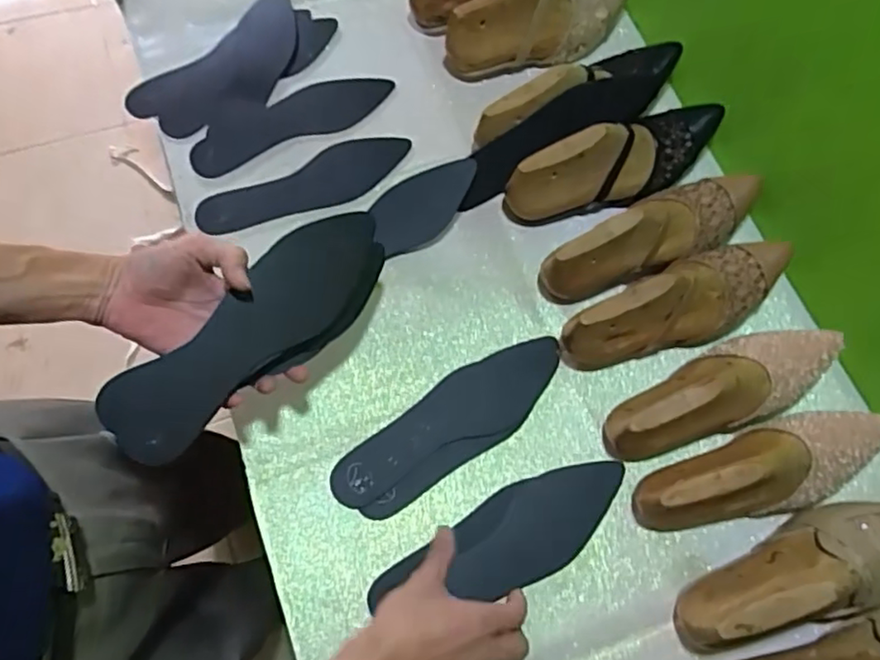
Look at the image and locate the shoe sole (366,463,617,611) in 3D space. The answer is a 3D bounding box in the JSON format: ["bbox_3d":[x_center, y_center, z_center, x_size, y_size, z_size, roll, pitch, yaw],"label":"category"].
[{"bbox_3d":[0.063,0.202,0.601,0.262,0.009,0.083,-24,71,-12],"label":"shoe sole"}]

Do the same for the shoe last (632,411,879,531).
[{"bbox_3d":[0.292,0.132,0.573,0.231,0.089,0.083,-18,71,-9],"label":"shoe last"}]

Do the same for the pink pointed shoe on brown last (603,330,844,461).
[{"bbox_3d":[0.270,0.060,0.598,0.234,0.091,0.083,-28,72,-12],"label":"pink pointed shoe on brown last"}]

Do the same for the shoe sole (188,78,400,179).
[{"bbox_3d":[-0.174,-0.248,0.746,0.243,0.007,0.076,-24,69,-12],"label":"shoe sole"}]

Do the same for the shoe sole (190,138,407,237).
[{"bbox_3d":[-0.150,-0.166,0.711,0.240,0.009,0.073,-16,73,-12],"label":"shoe sole"}]

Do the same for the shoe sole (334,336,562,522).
[{"bbox_3d":[0.015,0.091,0.618,0.254,0.012,0.076,-34,76,-15],"label":"shoe sole"}]

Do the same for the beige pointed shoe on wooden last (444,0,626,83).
[{"bbox_3d":[0.122,-0.364,0.752,0.230,0.098,0.069,-23,71,-11],"label":"beige pointed shoe on wooden last"}]

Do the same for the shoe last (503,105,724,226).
[{"bbox_3d":[0.193,-0.182,0.682,0.256,0.101,0.080,-27,72,-12],"label":"shoe last"}]

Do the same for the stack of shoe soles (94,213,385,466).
[{"bbox_3d":[-0.152,-0.002,0.543,0.090,0.019,0.276,47,64,-7],"label":"stack of shoe soles"}]

